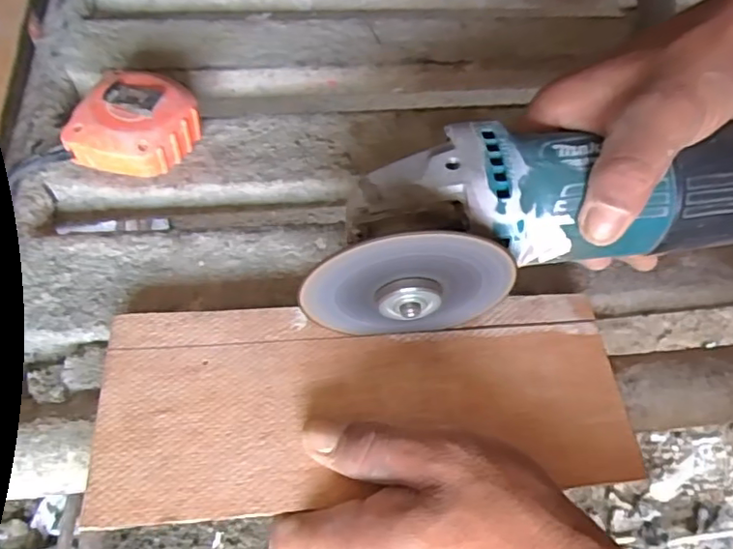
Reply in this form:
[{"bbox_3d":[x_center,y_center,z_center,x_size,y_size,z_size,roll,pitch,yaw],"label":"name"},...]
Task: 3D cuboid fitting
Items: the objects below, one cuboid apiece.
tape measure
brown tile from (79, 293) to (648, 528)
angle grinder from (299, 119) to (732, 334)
[{"bbox_3d":[-0.139,-0.090,0.356,0.063,0.036,0.065,1,59,-2],"label":"tape measure"},{"bbox_3d":[0.002,0.057,0.281,0.247,0.007,0.098,-3,60,-7],"label":"brown tile"},{"bbox_3d":[0.100,-0.029,0.273,0.259,0.069,0.074,-10,61,-4],"label":"angle grinder"}]

